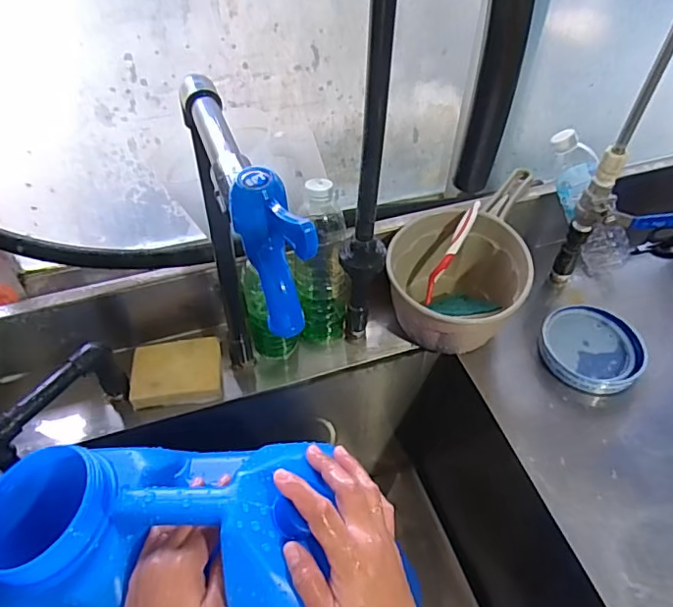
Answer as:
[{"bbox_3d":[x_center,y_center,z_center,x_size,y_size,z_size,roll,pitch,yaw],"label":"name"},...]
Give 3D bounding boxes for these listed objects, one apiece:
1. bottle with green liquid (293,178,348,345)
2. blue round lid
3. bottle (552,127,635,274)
[{"bbox_3d":[-0.021,-0.041,0.662,0.061,0.211,0.057,-9,48,-9],"label":"bottle with green liquid"},{"bbox_3d":[0.318,0.058,0.681,0.119,0.031,0.115,1,47,-1],"label":"blue round lid"},{"bbox_3d":[0.335,-0.120,0.724,0.058,0.223,0.053,-11,36,39],"label":"bottle"}]

